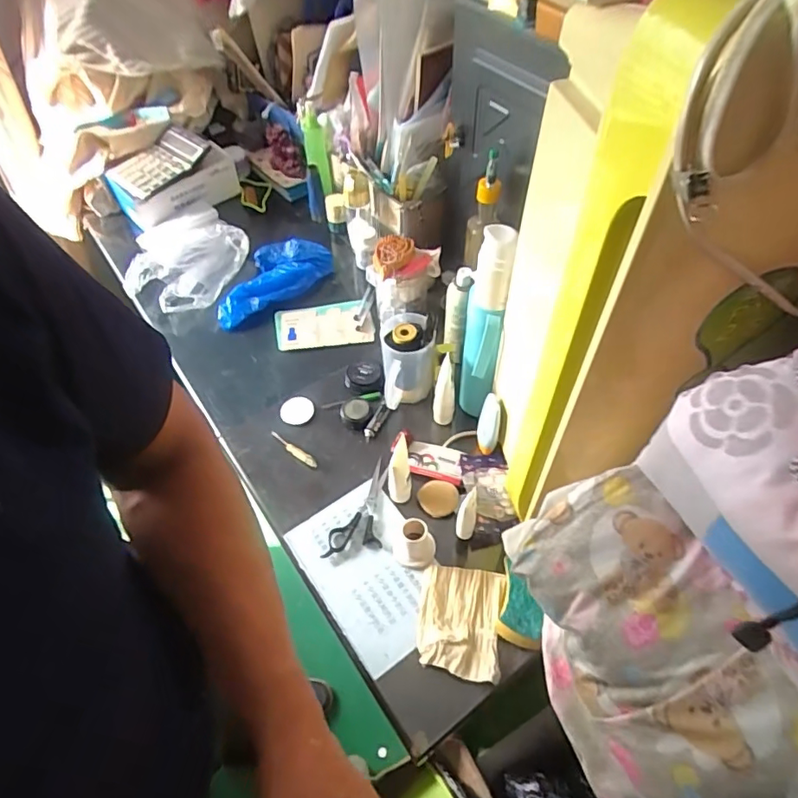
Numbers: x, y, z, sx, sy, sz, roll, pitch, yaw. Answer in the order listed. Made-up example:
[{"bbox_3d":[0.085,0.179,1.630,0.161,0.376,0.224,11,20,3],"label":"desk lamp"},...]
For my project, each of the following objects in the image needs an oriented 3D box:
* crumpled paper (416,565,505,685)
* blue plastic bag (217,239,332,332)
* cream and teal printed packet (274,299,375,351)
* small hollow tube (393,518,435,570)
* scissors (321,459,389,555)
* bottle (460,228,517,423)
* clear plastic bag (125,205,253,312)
[{"bbox_3d":[0.070,0.254,0.626,0.093,0.016,0.120,8,53,7],"label":"crumpled paper"},{"bbox_3d":[-0.231,-0.221,0.970,0.232,0.040,0.120,-27,57,-18],"label":"blue plastic bag"},{"bbox_3d":[-0.129,-0.128,0.923,0.161,0.014,0.093,-9,53,-6],"label":"cream and teal printed packet"},{"bbox_3d":[0.019,0.174,0.662,0.052,0.053,0.051,3,53,3],"label":"small hollow tube"},{"bbox_3d":[-0.038,0.151,0.715,0.062,0.017,0.150,22,55,15],"label":"scissors"},{"bbox_3d":[0.104,-0.085,0.685,0.043,0.289,0.075,3,53,3],"label":"bottle"},{"bbox_3d":[-0.399,-0.285,1.017,0.200,0.073,0.261,-32,58,-21],"label":"clear plastic bag"}]

